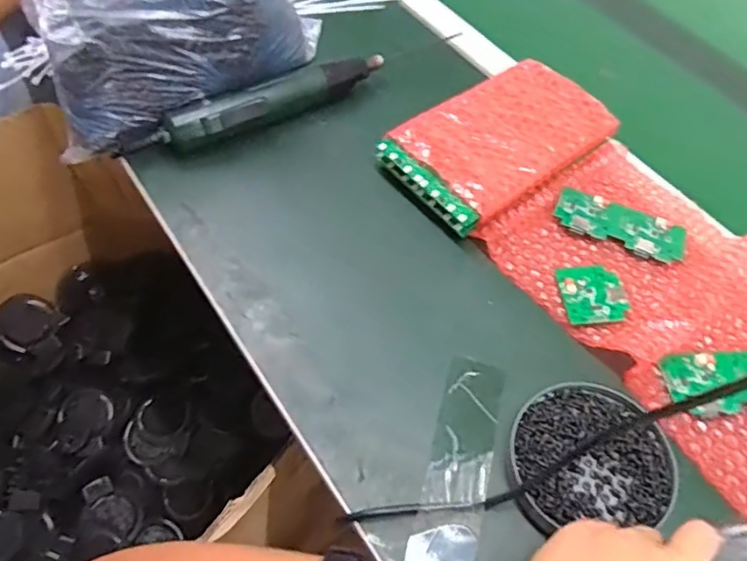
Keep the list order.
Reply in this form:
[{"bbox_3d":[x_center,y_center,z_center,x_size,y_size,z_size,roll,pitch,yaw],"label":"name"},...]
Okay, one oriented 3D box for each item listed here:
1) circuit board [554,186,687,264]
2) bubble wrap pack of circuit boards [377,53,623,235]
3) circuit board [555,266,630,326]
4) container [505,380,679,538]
[{"bbox_3d":[0.229,-0.052,0.570,0.118,0.007,0.053,20,59,13],"label":"circuit board"},{"bbox_3d":[0.125,-0.138,0.610,0.215,0.036,0.134,-33,63,-20],"label":"bubble wrap pack of circuit boards"},{"bbox_3d":[0.188,0.012,0.529,0.052,0.007,0.058,-5,57,-3],"label":"circuit board"},{"bbox_3d":[0.153,0.123,0.446,0.113,0.020,0.102,-3,57,-2],"label":"container"}]

